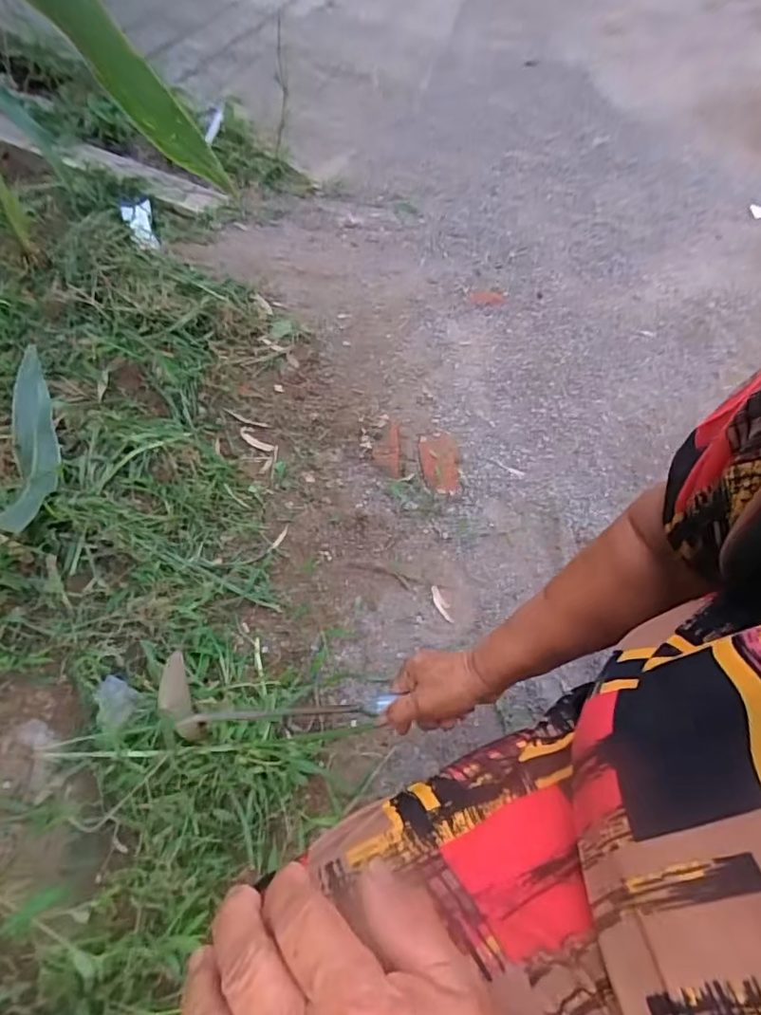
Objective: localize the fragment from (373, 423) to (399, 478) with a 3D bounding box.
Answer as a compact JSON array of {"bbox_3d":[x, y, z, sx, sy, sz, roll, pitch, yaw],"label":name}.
[{"bbox_3d":[0.010,-0.095,0.913,0.041,0.016,0.114,-1,52,3],"label":"fragment"}]

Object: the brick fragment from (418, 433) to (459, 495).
[{"bbox_3d":[0.092,-0.077,0.889,0.062,0.014,0.126,1,52,4],"label":"brick fragment"}]

